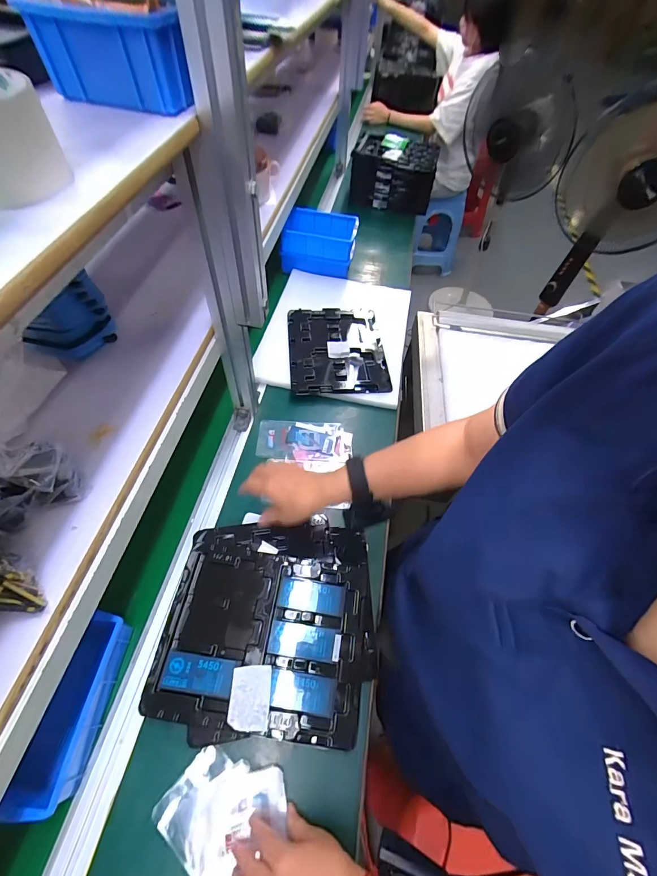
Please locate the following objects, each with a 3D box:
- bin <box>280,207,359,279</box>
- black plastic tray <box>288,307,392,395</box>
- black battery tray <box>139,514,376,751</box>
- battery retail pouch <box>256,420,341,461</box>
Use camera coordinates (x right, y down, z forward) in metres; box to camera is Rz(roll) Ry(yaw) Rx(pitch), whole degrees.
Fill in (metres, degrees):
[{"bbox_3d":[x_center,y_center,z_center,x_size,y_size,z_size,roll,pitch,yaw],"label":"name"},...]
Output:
[{"bbox_3d":[-0.025,-0.560,1.062,0.203,0.127,0.128,6,56,-1],"label":"bin"},{"bbox_3d":[0.019,-0.213,0.892,0.225,0.032,0.284,-3,57,-7],"label":"black plastic tray"},{"bbox_3d":[-0.082,0.266,0.545,0.289,0.043,0.281,4,56,-2],"label":"black battery tray"},{"bbox_3d":[-0.060,0.003,0.746,0.161,0.011,0.094,2,56,-4],"label":"battery retail pouch"}]

